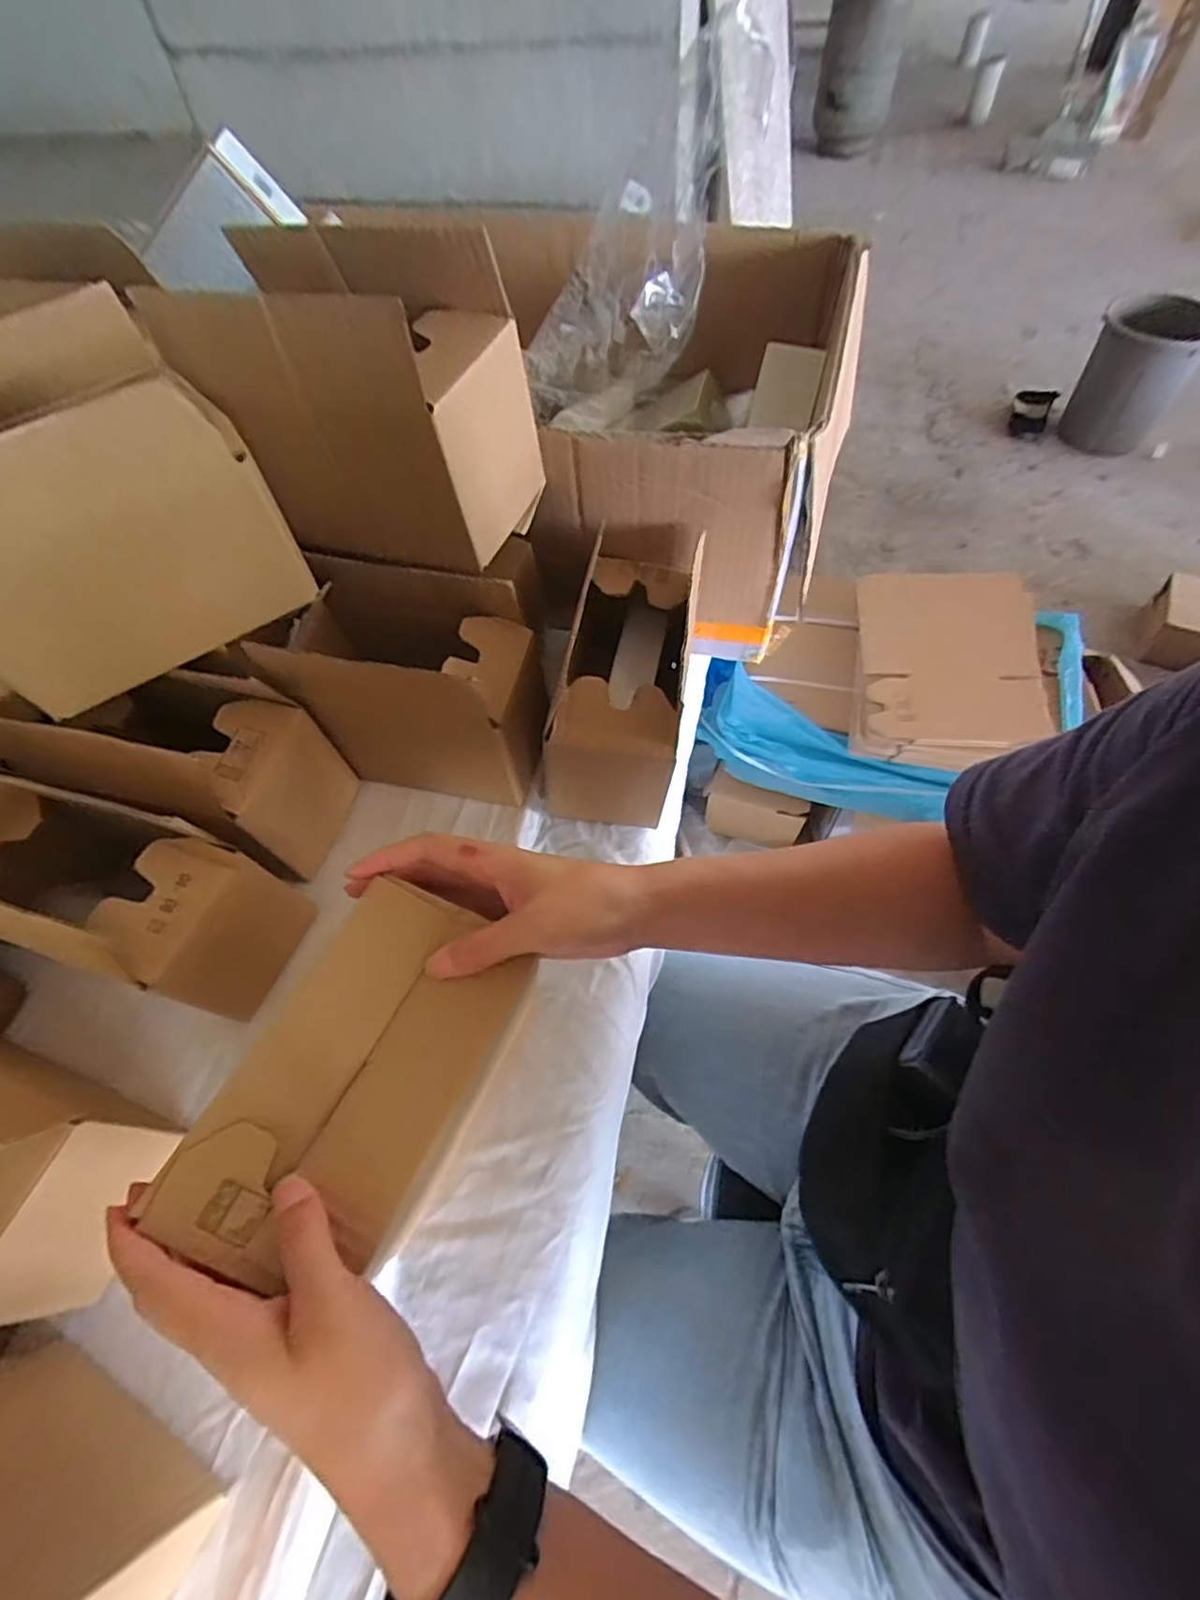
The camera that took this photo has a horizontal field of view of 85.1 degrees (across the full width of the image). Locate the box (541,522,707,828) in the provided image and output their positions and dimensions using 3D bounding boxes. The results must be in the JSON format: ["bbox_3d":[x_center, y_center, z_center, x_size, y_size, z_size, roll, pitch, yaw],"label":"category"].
[{"bbox_3d":[0.019,-0.093,0.525,0.097,0.140,0.179,7,59,8],"label":"box"}]

